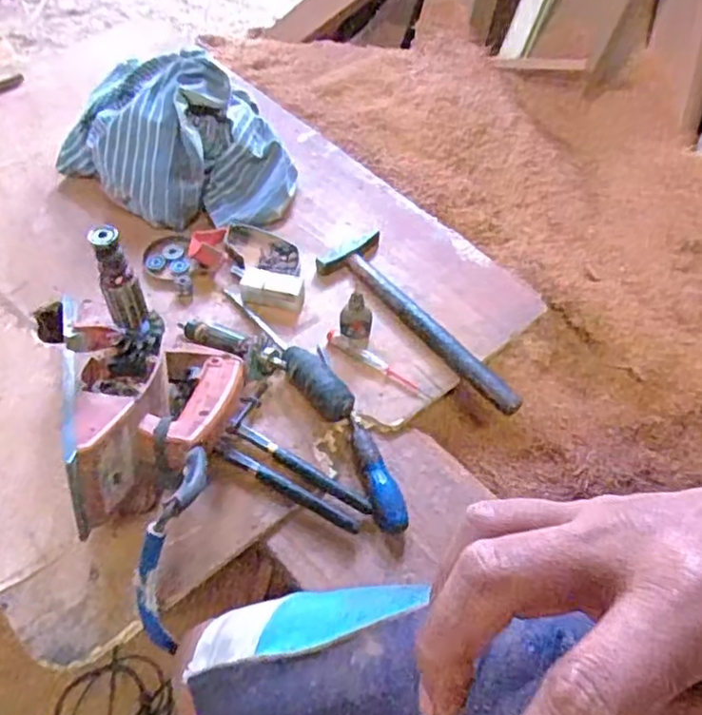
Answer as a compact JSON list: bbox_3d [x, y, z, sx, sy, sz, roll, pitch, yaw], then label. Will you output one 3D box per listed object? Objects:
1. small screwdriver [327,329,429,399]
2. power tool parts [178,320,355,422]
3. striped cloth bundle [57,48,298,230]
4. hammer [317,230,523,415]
[{"bbox_3d":[0.027,0.007,0.718,0.126,0.017,0.019,32,63,21],"label":"small screwdriver"},{"bbox_3d":[-0.090,0.004,0.705,0.215,0.035,0.051,22,60,16],"label":"power tool parts"},{"bbox_3d":[-0.226,-0.275,0.841,0.301,0.124,0.203,10,58,9],"label":"striped cloth bundle"},{"bbox_3d":[0.085,-0.051,0.749,0.077,0.021,0.296,-38,63,-21],"label":"hammer"}]

